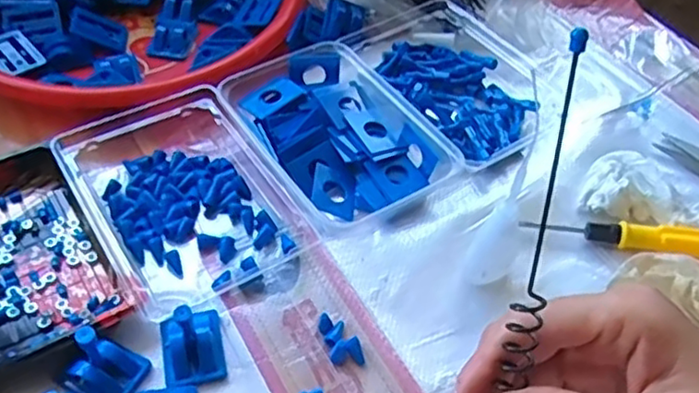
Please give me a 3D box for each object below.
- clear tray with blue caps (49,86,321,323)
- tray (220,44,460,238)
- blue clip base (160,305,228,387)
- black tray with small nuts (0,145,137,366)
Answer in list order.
[{"bbox_3d":[-0.115,-0.007,0.440,0.118,0.034,0.163,-27,54,-23],"label":"clear tray with blue caps"},{"bbox_3d":[-0.012,-0.045,0.472,0.110,0.037,0.150,-25,53,-22],"label":"tray"},{"bbox_3d":[-0.090,0.083,0.374,0.034,0.023,0.042,-10,49,-11],"label":"blue clip base"},{"bbox_3d":[-0.211,0.034,0.405,0.100,0.024,0.166,-26,54,-23],"label":"black tray with small nuts"}]

